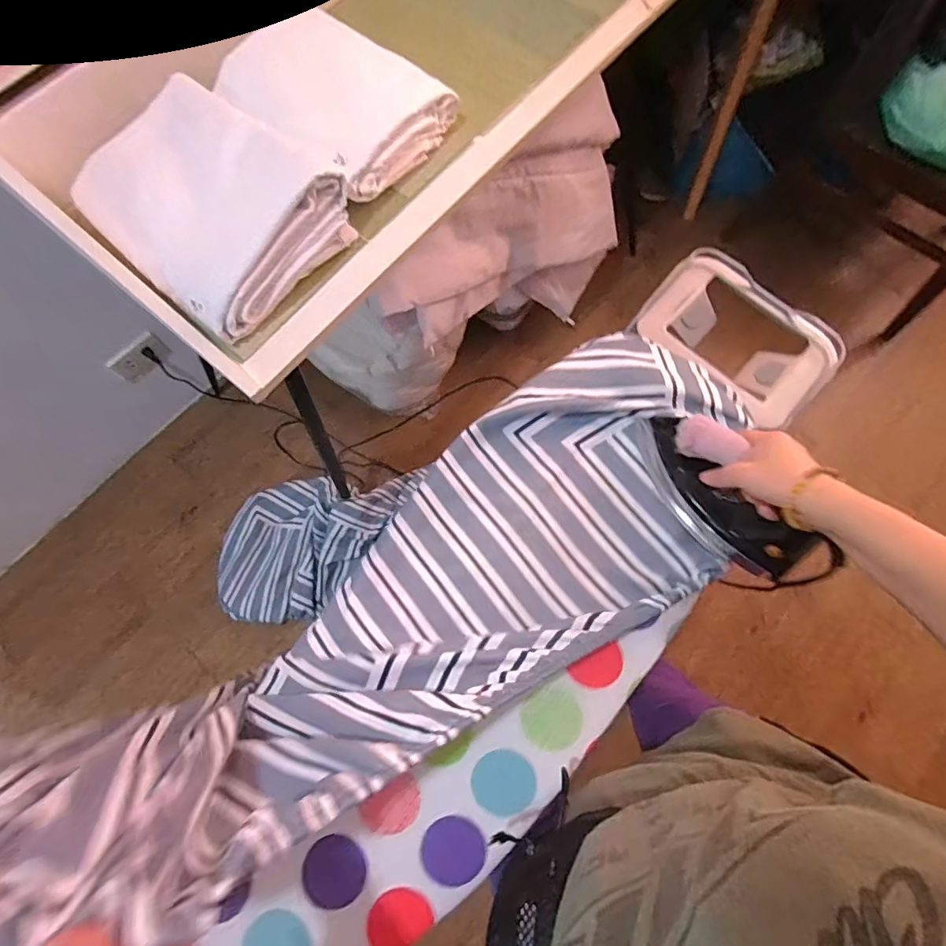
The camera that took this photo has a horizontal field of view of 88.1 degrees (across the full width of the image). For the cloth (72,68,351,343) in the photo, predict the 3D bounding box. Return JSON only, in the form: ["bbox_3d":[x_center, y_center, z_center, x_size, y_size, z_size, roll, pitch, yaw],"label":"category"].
[{"bbox_3d":[-0.309,-0.321,0.585,0.268,0.077,0.237,40,78,11],"label":"cloth"}]

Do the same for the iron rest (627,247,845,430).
[{"bbox_3d":[0.365,-0.185,0.679,0.256,0.043,0.181,40,78,11],"label":"iron rest"}]

